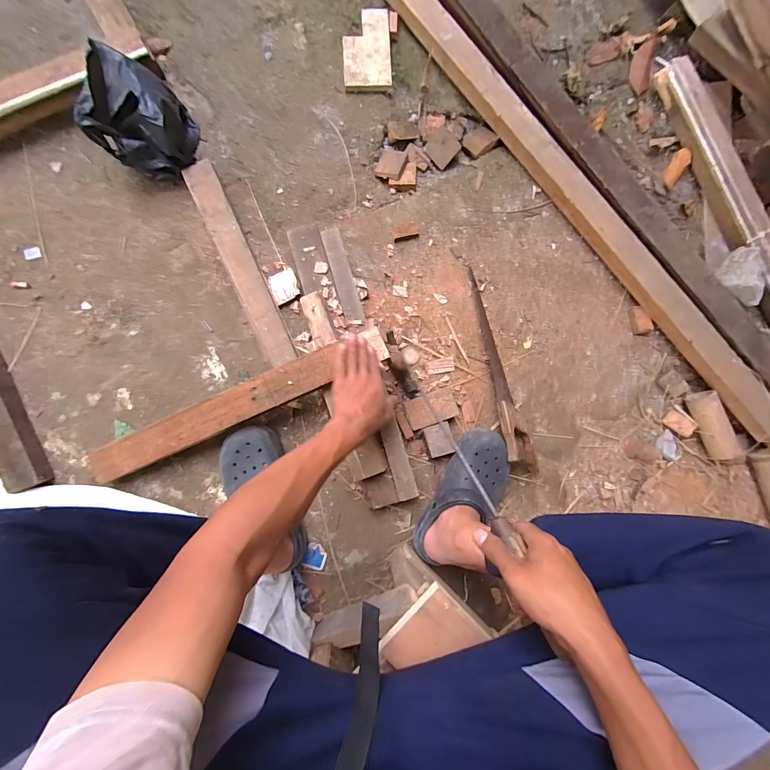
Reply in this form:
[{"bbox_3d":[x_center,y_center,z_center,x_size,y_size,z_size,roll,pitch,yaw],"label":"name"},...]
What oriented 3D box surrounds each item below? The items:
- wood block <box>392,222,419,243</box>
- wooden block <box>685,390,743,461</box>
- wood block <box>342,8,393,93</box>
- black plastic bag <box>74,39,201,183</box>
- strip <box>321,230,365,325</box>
[{"bbox_3d":[0.044,-0.316,0.738,0.052,0.015,0.027,-13,87,-4],"label":"wood block"},{"bbox_3d":[0.683,0.089,0.746,0.043,0.051,0.153,-21,88,-4],"label":"wooden block"},{"bbox_3d":[-0.039,-0.711,0.756,0.099,0.019,0.166,-4,87,-3],"label":"wood block"},{"bbox_3d":[-0.460,-0.493,0.671,0.158,0.134,0.155,-4,87,-3],"label":"black plastic bag"},{"bbox_3d":[-0.081,-0.210,0.682,0.037,0.018,0.189,-16,89,-4],"label":"strip"}]

